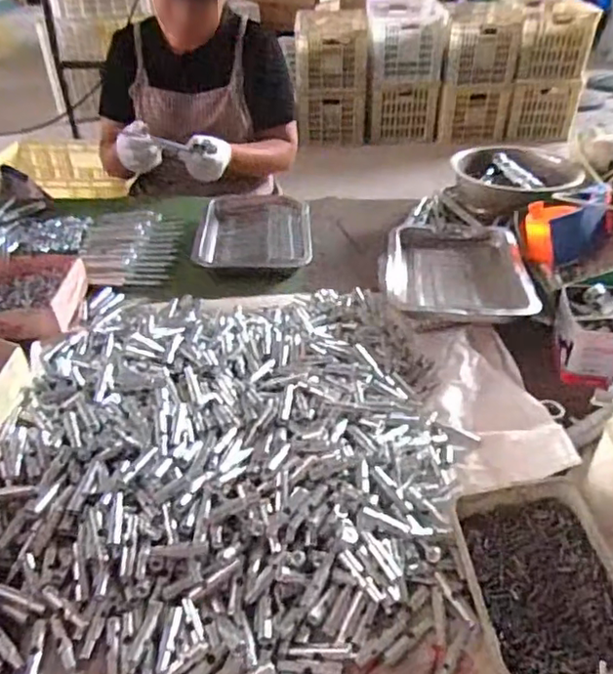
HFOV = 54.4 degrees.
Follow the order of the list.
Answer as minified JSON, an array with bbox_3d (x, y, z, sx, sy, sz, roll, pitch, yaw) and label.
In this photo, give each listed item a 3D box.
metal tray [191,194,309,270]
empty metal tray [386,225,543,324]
[{"bbox_3d":[-0.088,-0.179,1.040,0.189,0.040,0.241,-1,38,0],"label":"metal tray"},{"bbox_3d":[0.209,-0.090,0.833,0.188,0.036,0.242,5,38,8],"label":"empty metal tray"}]

